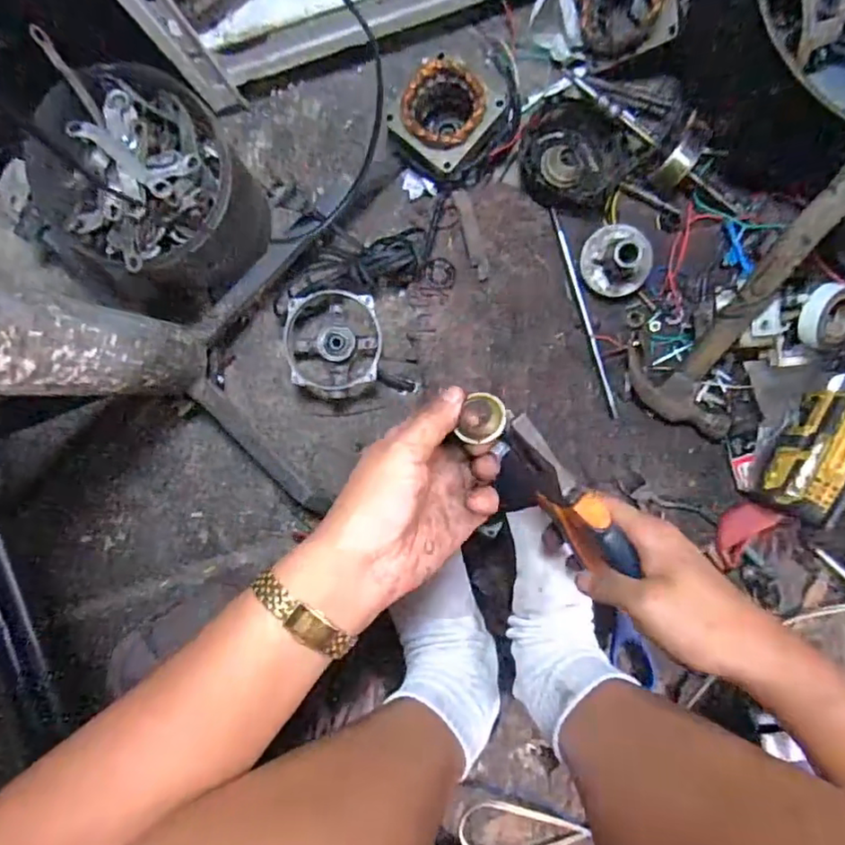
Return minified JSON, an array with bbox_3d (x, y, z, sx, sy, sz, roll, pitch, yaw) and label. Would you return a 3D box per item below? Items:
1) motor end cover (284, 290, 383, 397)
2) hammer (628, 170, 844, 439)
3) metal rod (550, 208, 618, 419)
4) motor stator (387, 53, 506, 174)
[{"bbox_3d":[-0.075,-0.067,0.508,0.082,0.049,0.087,8,92,4],"label":"motor end cover"},{"bbox_3d":[0.252,-0.094,0.436,0.094,0.033,0.232,30,128,3],"label":"hammer"},{"bbox_3d":[0.141,-0.094,0.508,0.007,0.005,0.187,-17,91,6],"label":"metal rod"},{"bbox_3d":[0.017,-0.247,0.485,0.071,0.053,0.072,39,94,2],"label":"motor stator"}]

